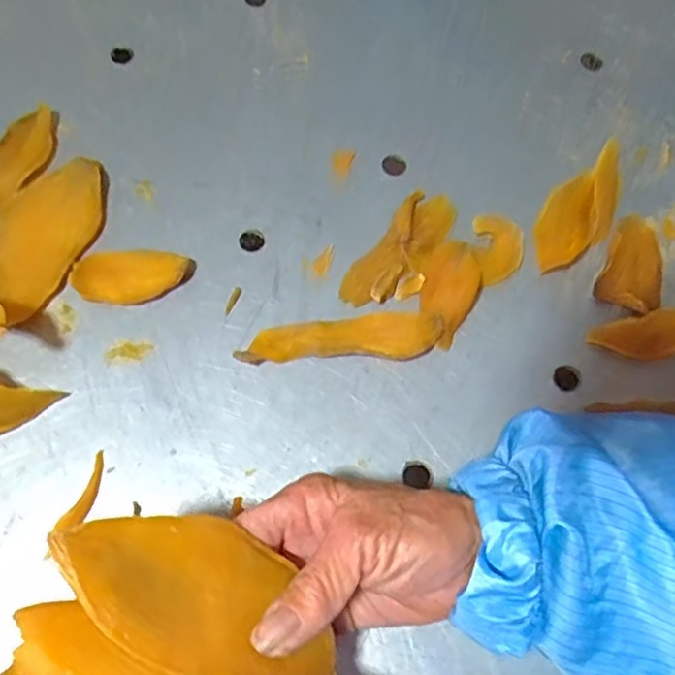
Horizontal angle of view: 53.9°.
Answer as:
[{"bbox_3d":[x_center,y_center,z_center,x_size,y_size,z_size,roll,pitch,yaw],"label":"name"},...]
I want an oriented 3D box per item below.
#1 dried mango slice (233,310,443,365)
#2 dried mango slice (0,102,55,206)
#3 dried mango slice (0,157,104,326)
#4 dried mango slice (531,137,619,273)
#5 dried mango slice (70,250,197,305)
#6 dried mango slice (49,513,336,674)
[{"bbox_3d":[0.002,0.001,0.376,0.111,0.016,0.024,-3,70,-4],"label":"dried mango slice"},{"bbox_3d":[-0.199,-0.112,0.412,0.035,0.010,0.073,20,70,5],"label":"dried mango slice"},{"bbox_3d":[-0.175,-0.061,0.392,0.057,0.012,0.104,18,70,4],"label":"dried mango slice"},{"bbox_3d":[0.151,-0.080,0.411,0.040,0.020,0.093,40,73,11],"label":"dried mango slice"},{"bbox_3d":[-0.119,-0.036,0.386,0.064,0.011,0.033,7,69,0],"label":"dried mango slice"},{"bbox_3d":[-0.055,0.102,0.260,0.112,0.009,0.058,30,42,-17],"label":"dried mango slice"}]

